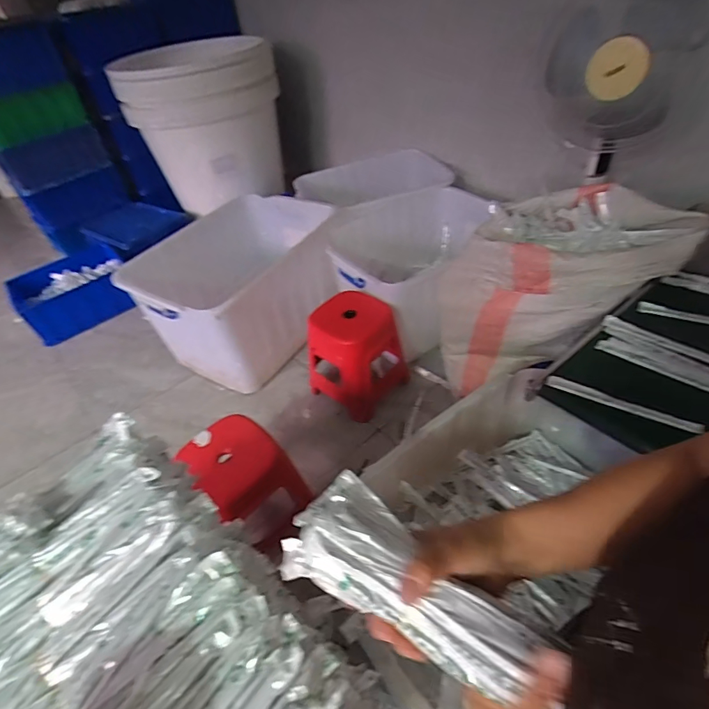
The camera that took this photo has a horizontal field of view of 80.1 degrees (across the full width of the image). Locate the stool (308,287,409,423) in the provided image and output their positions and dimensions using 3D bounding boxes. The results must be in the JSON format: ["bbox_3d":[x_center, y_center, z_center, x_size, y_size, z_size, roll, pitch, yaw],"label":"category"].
[{"bbox_3d":[0.016,0.010,1.546,0.278,0.388,0.302,31,55,35],"label":"stool"}]

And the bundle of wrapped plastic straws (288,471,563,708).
[{"bbox_3d":[0.042,0.168,0.304,0.186,0.048,0.071,31,53,11],"label":"bundle of wrapped plastic straws"}]

